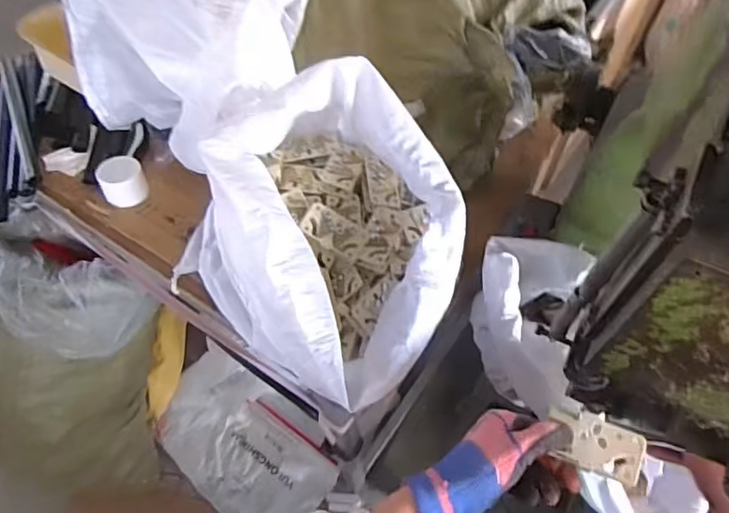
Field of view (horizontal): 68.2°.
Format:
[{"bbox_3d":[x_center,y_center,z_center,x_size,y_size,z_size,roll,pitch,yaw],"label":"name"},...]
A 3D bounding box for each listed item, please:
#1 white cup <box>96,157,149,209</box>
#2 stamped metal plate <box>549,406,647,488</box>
[{"bbox_3d":[-0.373,-0.116,0.832,0.062,0.060,0.054,-18,61,-11],"label":"white cup"},{"bbox_3d":[0.193,0.156,0.451,0.076,0.009,0.044,19,78,17],"label":"stamped metal plate"}]

